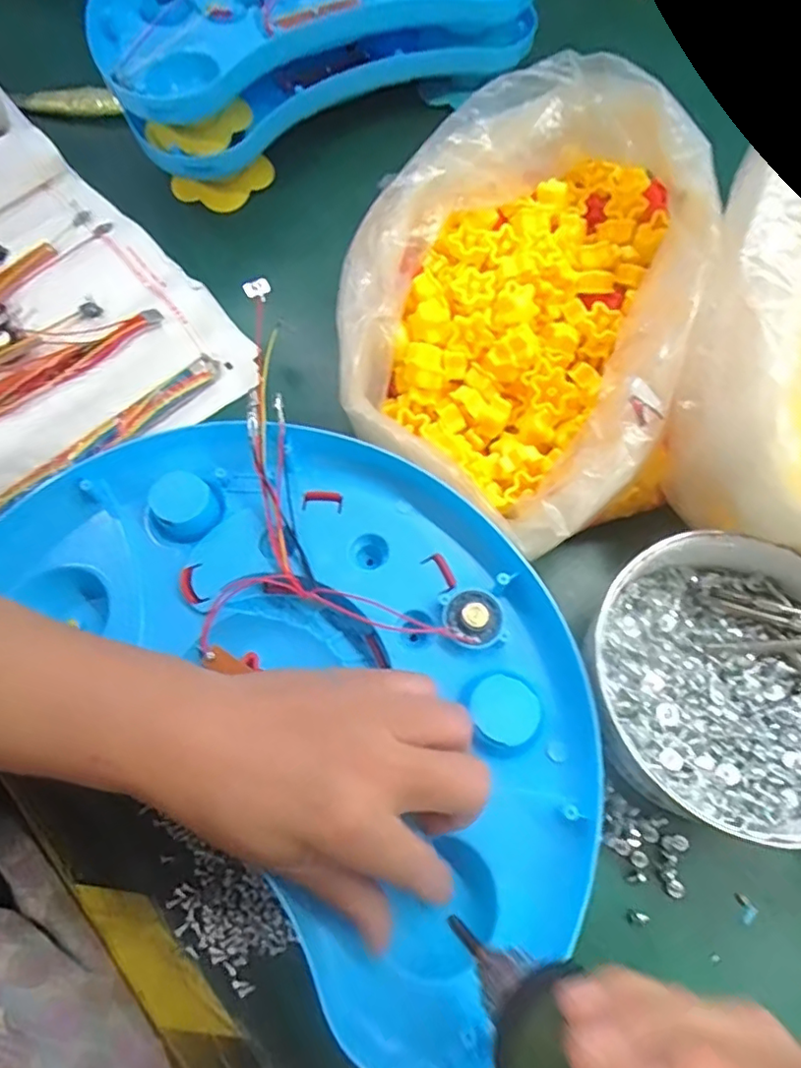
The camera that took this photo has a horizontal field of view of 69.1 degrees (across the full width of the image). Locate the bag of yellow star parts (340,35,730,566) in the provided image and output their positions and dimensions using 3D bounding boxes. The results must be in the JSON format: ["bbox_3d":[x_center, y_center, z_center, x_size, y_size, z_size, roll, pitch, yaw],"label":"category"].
[{"bbox_3d":[0.063,-0.134,0.338,0.188,0.107,0.276,5,67,2],"label":"bag of yellow star parts"}]

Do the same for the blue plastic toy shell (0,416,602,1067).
[{"bbox_3d":[-0.039,0.056,0.300,0.329,0.039,0.204,41,73,16],"label":"blue plastic toy shell"}]

